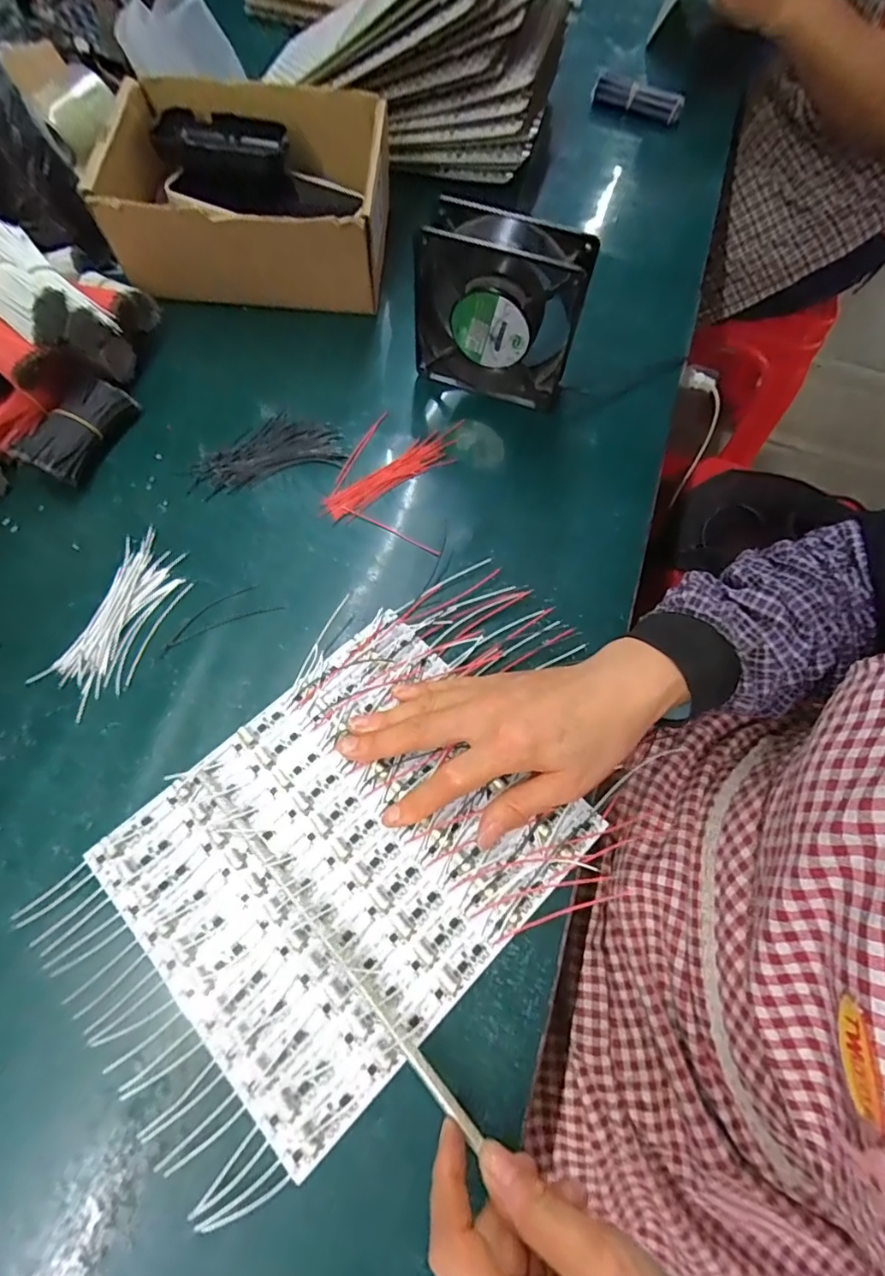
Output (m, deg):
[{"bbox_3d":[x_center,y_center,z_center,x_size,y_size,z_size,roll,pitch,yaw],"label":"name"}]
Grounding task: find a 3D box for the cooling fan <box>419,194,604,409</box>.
[{"bbox_3d":[0.042,-0.247,0.417,0.121,0.122,0.043,19,66,5],"label":"cooling fan"}]

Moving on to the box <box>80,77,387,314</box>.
[{"bbox_3d":[-0.164,-0.390,0.489,0.219,0.092,0.184,4,66,-2],"label":"box"}]

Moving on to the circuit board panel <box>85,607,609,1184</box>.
[{"bbox_3d":[-0.052,0.116,0.315,0.223,0.008,0.191,-41,74,-18],"label":"circuit board panel"}]

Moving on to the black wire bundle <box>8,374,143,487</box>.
[{"bbox_3d":[-0.271,-0.156,0.410,0.029,0.036,0.092,19,66,5],"label":"black wire bundle"}]

